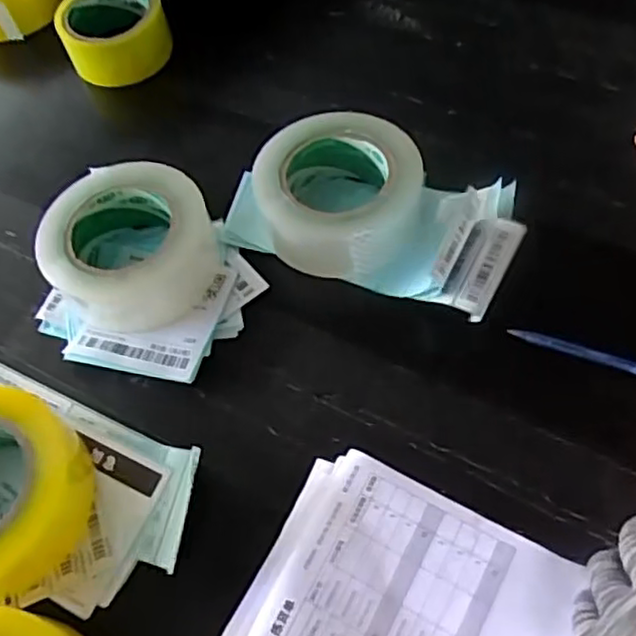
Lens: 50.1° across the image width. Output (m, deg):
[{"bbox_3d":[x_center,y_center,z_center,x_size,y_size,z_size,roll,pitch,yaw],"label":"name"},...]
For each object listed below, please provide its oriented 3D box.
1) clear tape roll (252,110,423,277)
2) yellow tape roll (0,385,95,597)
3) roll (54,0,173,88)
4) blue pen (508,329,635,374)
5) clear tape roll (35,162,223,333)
[{"bbox_3d":[0.016,-0.092,0.515,0.119,0.053,0.117,-2,57,3],"label":"clear tape roll"},{"bbox_3d":[-0.207,0.106,0.423,0.114,0.051,0.114,-2,57,3],"label":"yellow tape roll"},{"bbox_3d":[-0.192,-0.272,0.651,0.099,0.055,0.098,-16,57,-6],"label":"roll"},{"bbox_3d":[0.196,0.029,0.455,0.132,0.016,0.013,16,60,15],"label":"blue pen"},{"bbox_3d":[-0.140,-0.055,0.512,0.121,0.056,0.123,-2,57,3],"label":"clear tape roll"}]

